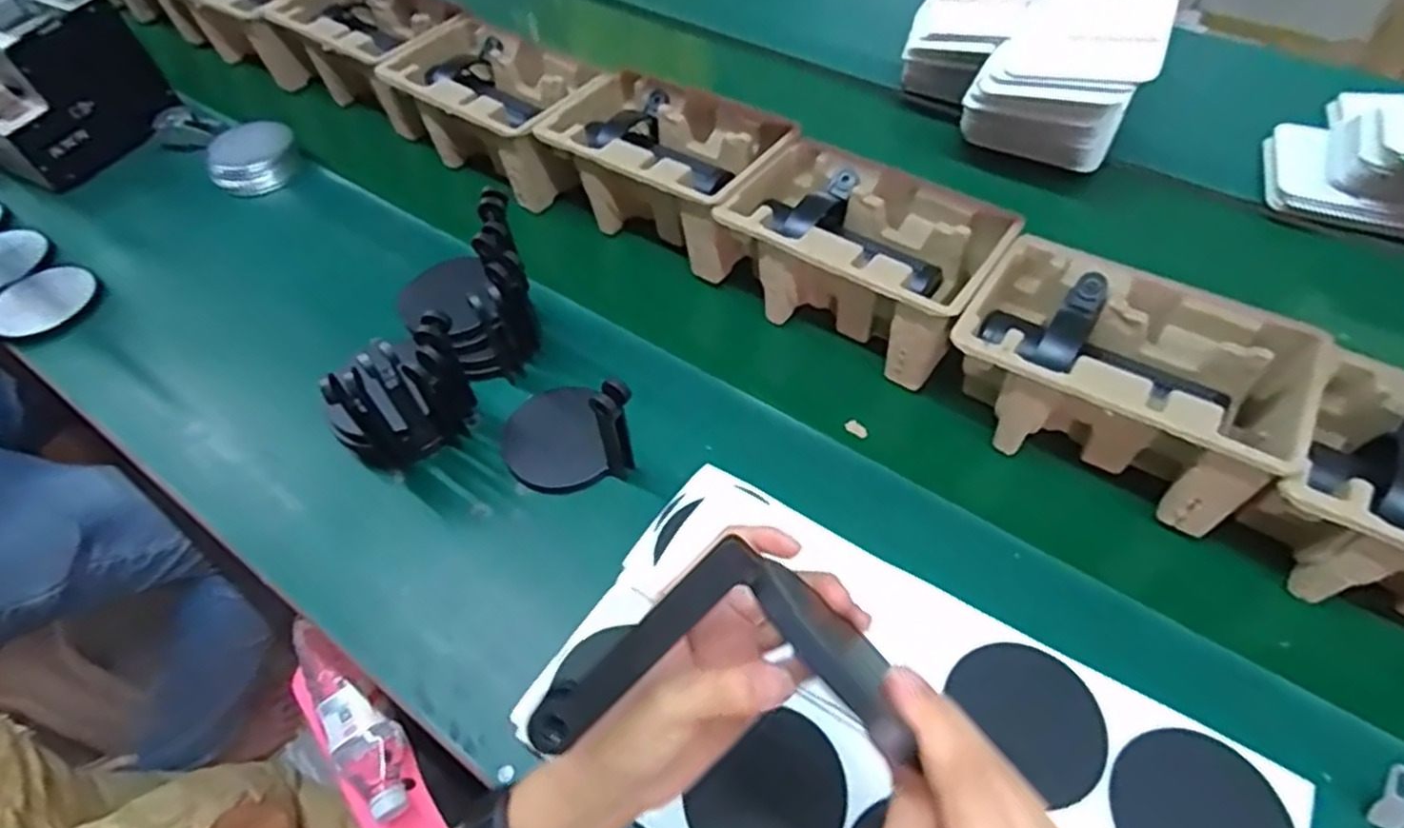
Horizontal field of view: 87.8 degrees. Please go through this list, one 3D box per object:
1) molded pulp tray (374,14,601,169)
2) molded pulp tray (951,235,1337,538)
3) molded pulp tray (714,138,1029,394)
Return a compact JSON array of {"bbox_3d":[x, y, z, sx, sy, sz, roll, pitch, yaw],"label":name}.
[{"bbox_3d":[-0.226,-0.344,0.811,0.239,0.092,0.157,33,62,23],"label":"molded pulp tray"},{"bbox_3d":[0.311,-0.024,0.559,0.216,0.111,0.141,29,61,22],"label":"molded pulp tray"},{"bbox_3d":[0.140,-0.139,0.647,0.217,0.099,0.144,31,62,23],"label":"molded pulp tray"}]

